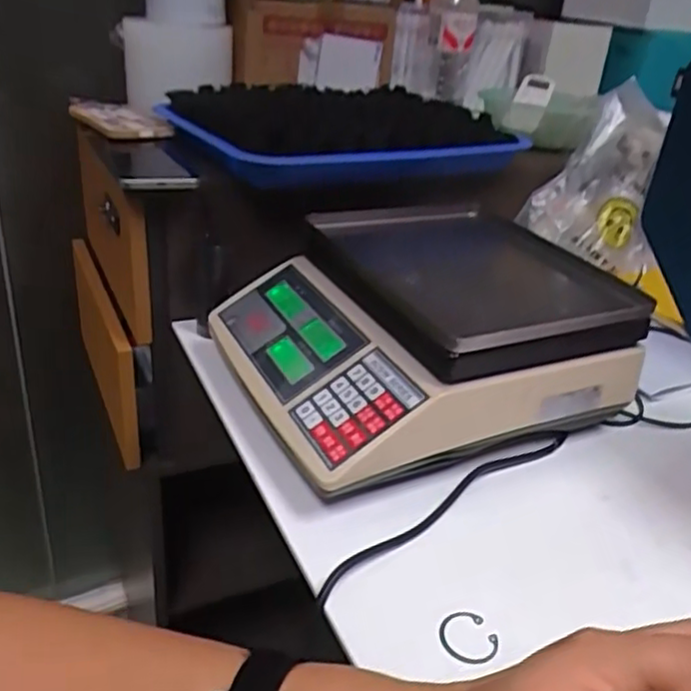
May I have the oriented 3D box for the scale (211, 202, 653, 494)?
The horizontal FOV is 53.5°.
[{"bbox_3d":[0.072,-0.018,0.632,0.338,0.125,0.279,-9,32,-27],"label":"scale"}]

